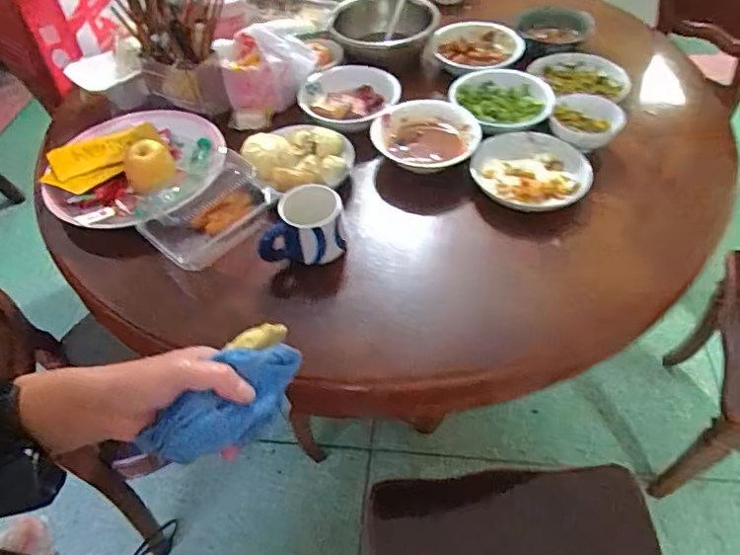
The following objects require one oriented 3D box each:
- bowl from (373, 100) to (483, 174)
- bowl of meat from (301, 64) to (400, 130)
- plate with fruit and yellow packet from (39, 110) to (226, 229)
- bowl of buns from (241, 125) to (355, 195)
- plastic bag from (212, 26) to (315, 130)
[{"bbox_3d":[0.091,-0.234,0.914,0.170,0.049,0.136,6,50,10],"label":"bowl"},{"bbox_3d":[-0.039,-0.310,0.974,0.159,0.047,0.162,-2,50,3],"label":"bowl of meat"},{"bbox_3d":[-0.384,-0.198,0.899,0.282,0.076,0.259,-2,50,3],"label":"plate with fruit and yellow packet"},{"bbox_3d":[-0.108,-0.192,0.877,0.155,0.048,0.160,-2,50,3],"label":"bowl of buns"},{"bbox_3d":[-0.182,-0.361,0.956,0.165,0.100,0.109,-2,50,2],"label":"plastic bag"}]

